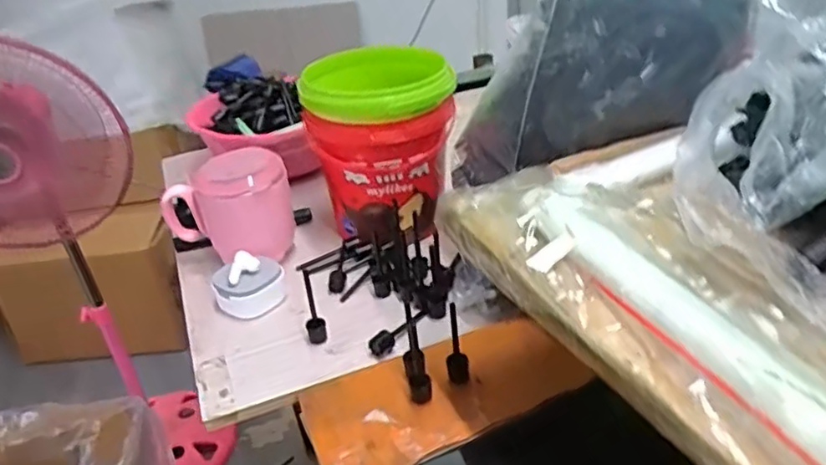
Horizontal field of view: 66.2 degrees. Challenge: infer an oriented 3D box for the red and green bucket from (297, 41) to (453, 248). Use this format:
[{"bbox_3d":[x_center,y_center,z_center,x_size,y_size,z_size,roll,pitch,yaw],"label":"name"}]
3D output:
[{"bbox_3d":[-0.027,-0.078,0.588,0.123,0.152,0.119,-4,32,2],"label":"red and green bucket"}]

